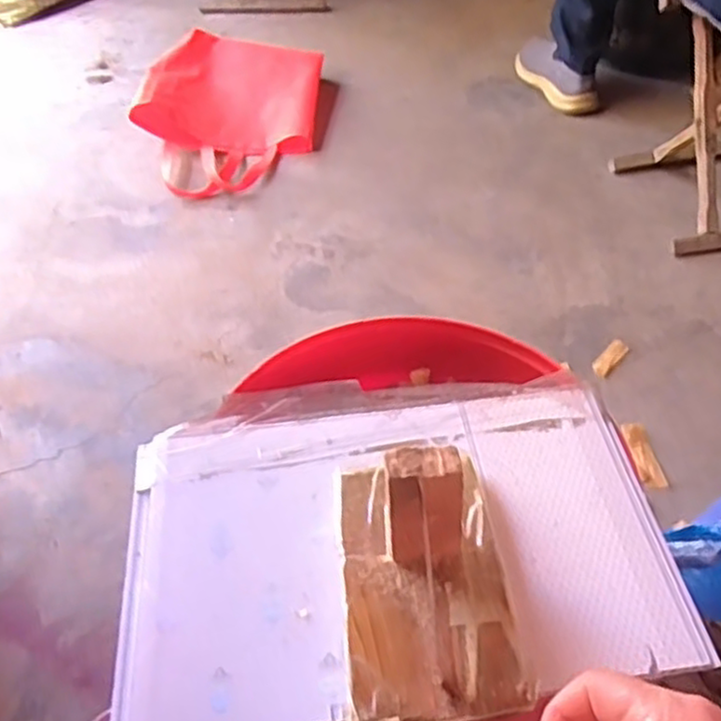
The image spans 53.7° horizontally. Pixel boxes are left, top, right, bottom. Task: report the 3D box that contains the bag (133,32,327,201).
[{"bbox_3d":[-0.255,-0.508,1.410,0.340,0.080,0.491,1,49,3],"label":"bag"}]

